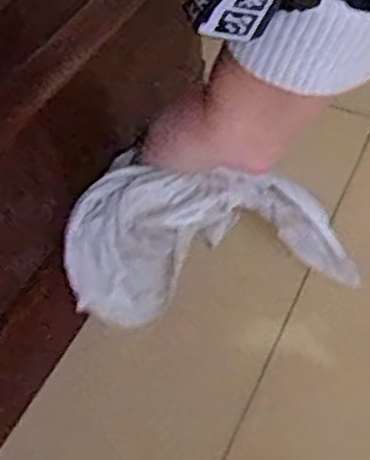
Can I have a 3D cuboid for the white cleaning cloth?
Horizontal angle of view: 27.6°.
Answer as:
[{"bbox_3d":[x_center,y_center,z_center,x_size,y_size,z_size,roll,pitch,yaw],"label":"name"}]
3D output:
[{"bbox_3d":[0.015,0.008,0.473,0.173,0.110,0.049,-7,47,-4],"label":"white cleaning cloth"}]

